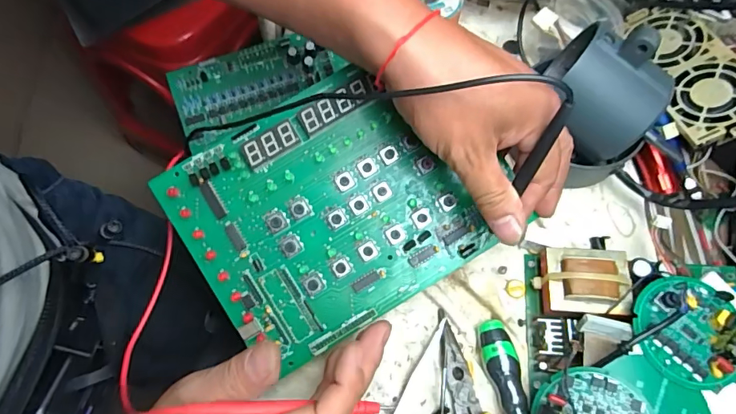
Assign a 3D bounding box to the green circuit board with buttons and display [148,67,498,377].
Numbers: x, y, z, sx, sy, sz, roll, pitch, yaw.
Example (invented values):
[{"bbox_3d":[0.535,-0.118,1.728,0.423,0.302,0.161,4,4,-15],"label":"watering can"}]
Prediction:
[{"bbox_3d":[-0.034,0.003,0.320,0.175,0.020,0.161,-29,90,-3],"label":"green circuit board with buttons and display"}]

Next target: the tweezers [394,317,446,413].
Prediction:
[{"bbox_3d":[0.026,0.137,0.322,0.010,0.015,0.125,28,72,9],"label":"tweezers"}]

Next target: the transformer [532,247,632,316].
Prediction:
[{"bbox_3d":[0.157,0.056,0.343,0.060,0.037,0.052,7,70,2],"label":"transformer"}]

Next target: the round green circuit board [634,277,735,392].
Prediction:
[{"bbox_3d":[0.208,0.080,0.296,0.064,0.020,0.069,0,70,-1],"label":"round green circuit board"}]

